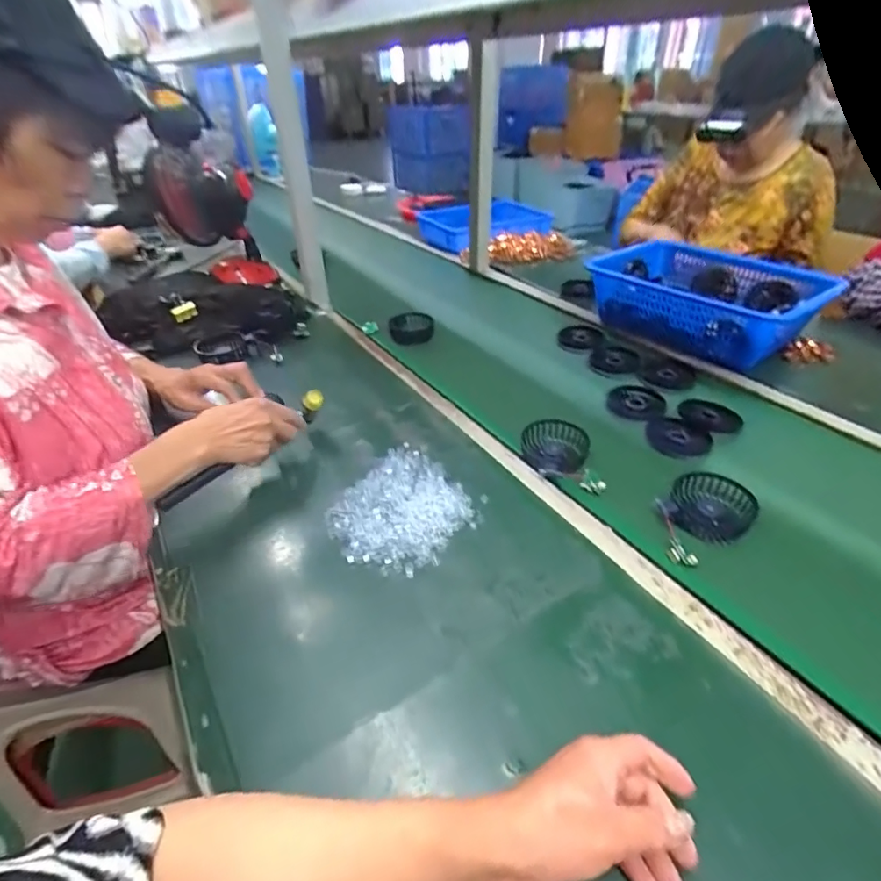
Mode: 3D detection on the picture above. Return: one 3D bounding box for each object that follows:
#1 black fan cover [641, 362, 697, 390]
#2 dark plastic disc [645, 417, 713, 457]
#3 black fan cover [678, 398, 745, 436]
[{"bbox_3d":[0.386,-0.109,0.838,0.083,0.006,0.086,-13,39,-14],"label":"black fan cover"},{"bbox_3d":[0.335,-0.004,0.705,0.069,0.010,0.086,-26,44,-28],"label":"dark plastic disc"},{"bbox_3d":[0.395,-0.035,0.730,0.070,0.009,0.086,-18,40,-19],"label":"black fan cover"}]

